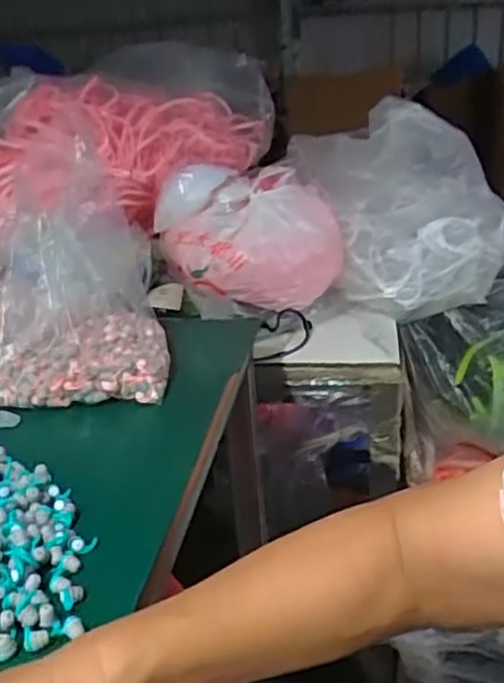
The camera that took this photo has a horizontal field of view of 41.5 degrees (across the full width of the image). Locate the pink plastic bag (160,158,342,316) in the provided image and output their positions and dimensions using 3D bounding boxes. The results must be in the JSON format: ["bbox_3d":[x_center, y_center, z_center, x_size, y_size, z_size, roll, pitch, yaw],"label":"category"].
[{"bbox_3d":[0.008,-0.147,0.954,0.247,0.156,0.174,-21,30,-32],"label":"pink plastic bag"}]

